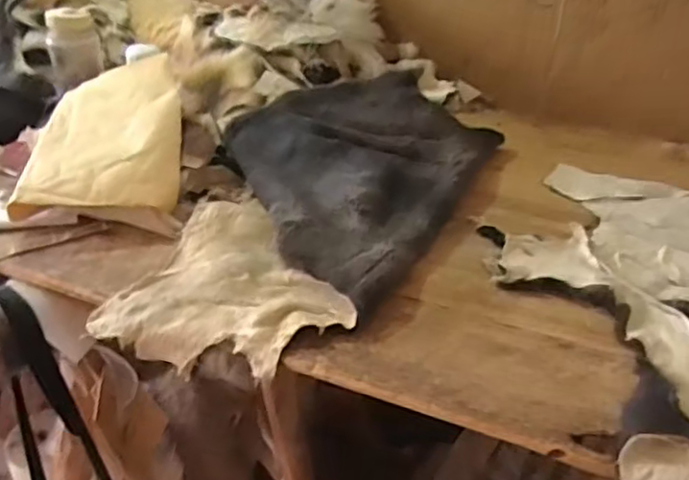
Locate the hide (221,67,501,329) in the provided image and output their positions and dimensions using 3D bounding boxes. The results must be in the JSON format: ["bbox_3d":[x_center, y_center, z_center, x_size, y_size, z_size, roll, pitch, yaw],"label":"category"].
[{"bbox_3d":[0.016,-0.110,0.859,0.321,0.080,0.465,22,41,26],"label":"hide"}]

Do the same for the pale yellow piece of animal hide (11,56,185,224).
[{"bbox_3d":[-0.325,-0.157,0.868,0.191,0.024,0.331,-5,46,-6],"label":"pale yellow piece of animal hide"}]

